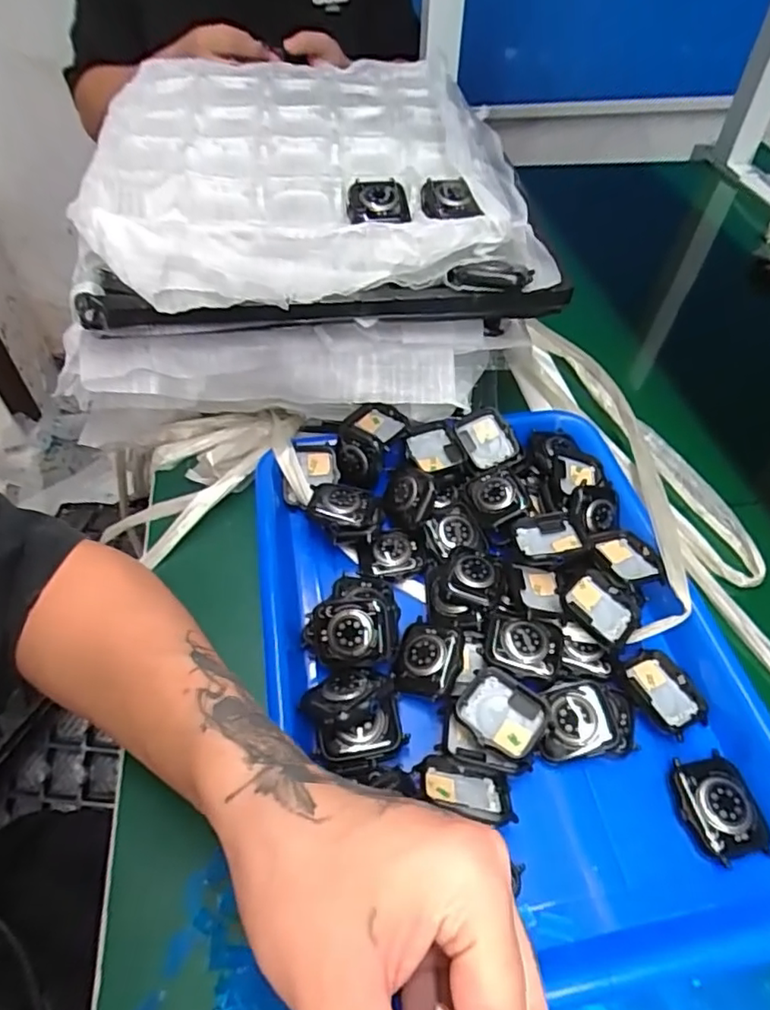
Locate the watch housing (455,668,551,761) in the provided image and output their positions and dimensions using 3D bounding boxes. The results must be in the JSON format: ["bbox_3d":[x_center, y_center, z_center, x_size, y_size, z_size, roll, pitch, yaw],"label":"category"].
[{"bbox_3d":[0.061,0.109,0.316,0.036,0.009,0.045,-35,58,-27],"label":"watch housing"}]

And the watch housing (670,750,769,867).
[{"bbox_3d":[0.162,0.147,0.293,0.034,0.012,0.045,-9,49,-9],"label":"watch housing"}]

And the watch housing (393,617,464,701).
[{"bbox_3d":[0.025,0.085,0.337,0.035,0.012,0.047,11,49,9],"label":"watch housing"}]

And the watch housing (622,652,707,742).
[{"bbox_3d":[0.155,0.103,0.331,0.036,0.006,0.044,-15,50,-13],"label":"watch housing"}]

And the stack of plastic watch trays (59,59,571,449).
[{"bbox_3d":[-0.068,-0.215,0.492,0.318,0.159,0.328,-4,49,-4],"label":"stack of plastic watch trays"}]

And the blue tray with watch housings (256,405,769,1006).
[{"bbox_3d":[0.060,0.071,0.346,0.256,0.045,0.322,-4,49,-4],"label":"blue tray with watch housings"}]

